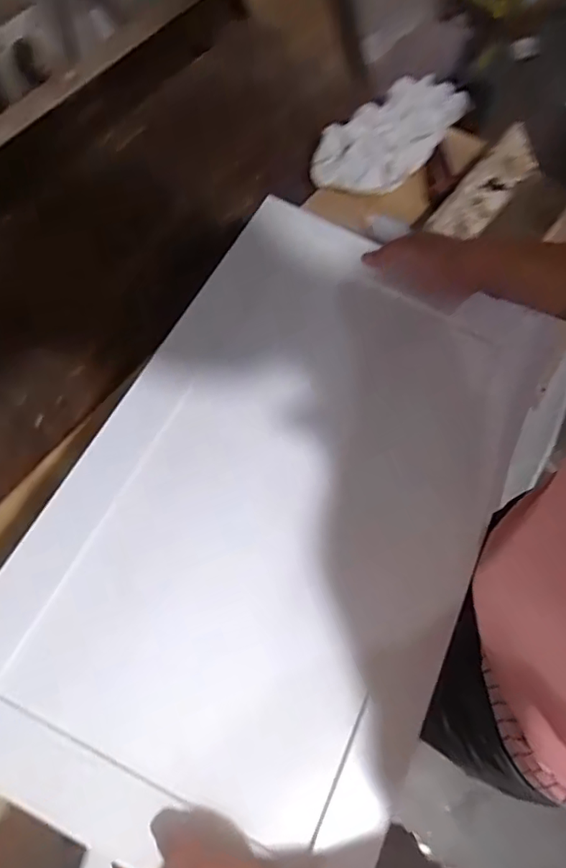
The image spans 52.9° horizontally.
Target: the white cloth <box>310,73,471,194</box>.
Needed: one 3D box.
[{"bbox_3d":[0.177,-0.464,0.875,0.279,0.042,0.146,-39,70,-15],"label":"white cloth"}]

